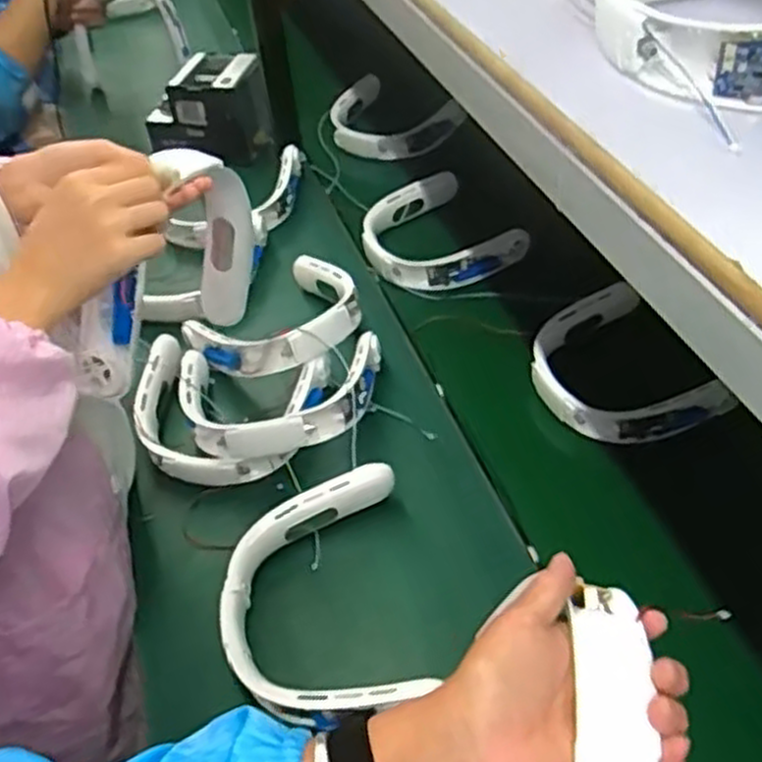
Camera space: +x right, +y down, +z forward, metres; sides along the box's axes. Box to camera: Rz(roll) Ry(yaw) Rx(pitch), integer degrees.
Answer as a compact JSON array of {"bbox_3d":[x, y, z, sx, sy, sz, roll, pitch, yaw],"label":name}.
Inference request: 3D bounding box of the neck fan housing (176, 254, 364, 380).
[{"bbox_3d":[-0.129,-0.079,1.033,0.212,0.076,0.188,-31,47,-27],"label":"neck fan housing"}]

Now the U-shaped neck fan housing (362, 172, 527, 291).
[{"bbox_3d":[0.083,-0.216,1.183,0.189,0.083,0.213,-25,44,-21],"label":"U-shaped neck fan housing"}]

